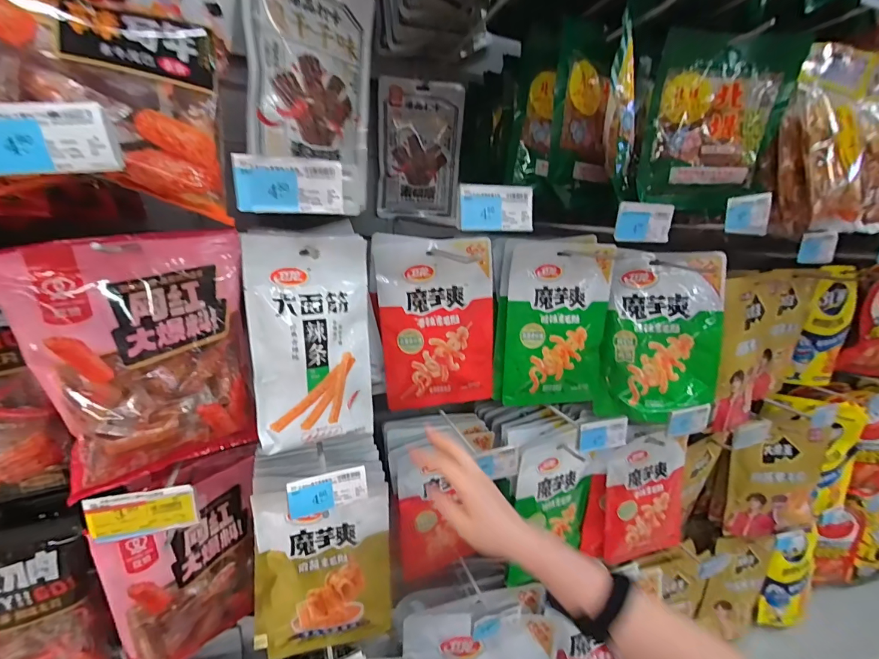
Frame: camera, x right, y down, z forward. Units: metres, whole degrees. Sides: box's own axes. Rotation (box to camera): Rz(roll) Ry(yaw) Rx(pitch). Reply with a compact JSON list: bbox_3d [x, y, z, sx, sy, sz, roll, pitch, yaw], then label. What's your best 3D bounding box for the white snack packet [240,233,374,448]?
[{"bbox_3d":[-0.149,0.014,0.471,0.141,0.246,0.014,-7,7,-33],"label":"white snack packet"}]

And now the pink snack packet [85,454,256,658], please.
[{"bbox_3d":[-0.310,0.315,0.500,0.035,0.229,0.169,6,14,38],"label":"pink snack packet"}]

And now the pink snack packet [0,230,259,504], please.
[{"bbox_3d":[-0.283,0.031,0.393,0.051,0.232,0.174,17,23,36],"label":"pink snack packet"}]

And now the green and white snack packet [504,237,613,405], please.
[{"bbox_3d":[0.190,-0.007,0.627,0.173,0.263,0.041,-1,13,-12],"label":"green and white snack packet"}]

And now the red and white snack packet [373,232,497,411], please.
[{"bbox_3d":[-0.003,-0.006,0.591,0.168,0.255,0.028,-5,18,-10],"label":"red and white snack packet"}]

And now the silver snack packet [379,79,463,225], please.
[{"bbox_3d":[-0.033,-0.311,0.694,0.147,0.219,0.016,0,19,-9],"label":"silver snack packet"}]

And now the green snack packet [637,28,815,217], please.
[{"bbox_3d":[0.370,-0.268,0.519,0.185,0.215,0.041,-1,16,1],"label":"green snack packet"}]

